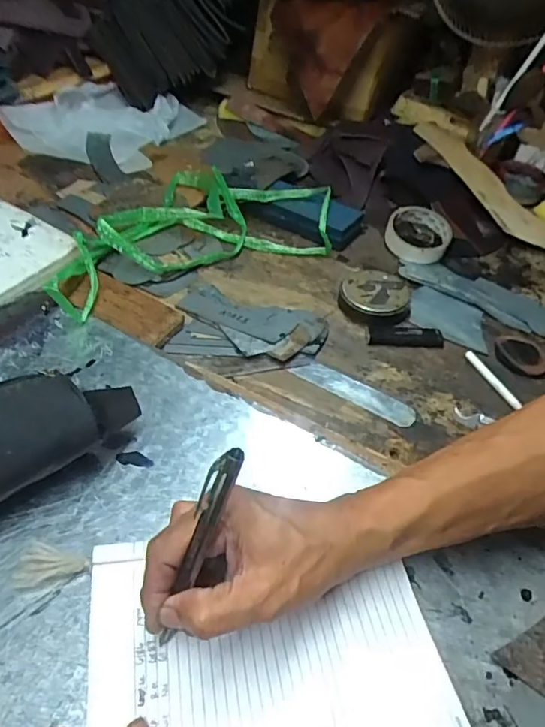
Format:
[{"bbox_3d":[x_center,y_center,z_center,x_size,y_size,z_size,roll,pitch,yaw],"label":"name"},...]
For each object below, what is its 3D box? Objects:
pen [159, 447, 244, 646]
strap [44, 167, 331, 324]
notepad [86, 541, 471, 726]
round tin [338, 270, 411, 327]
[{"bbox_3d":[-0.041,0.101,0.282,0.013,0.134,0.012,30,24,23],"label":"pen"},{"bbox_3d":[-0.105,-0.179,0.637,0.393,0.043,0.227,-25,55,-29],"label":"strap"},{"bbox_3d":[-0.004,0.167,0.299,0.197,0.016,0.139,-2,44,-8],"label":"notepad"},{"bbox_3d":[0.113,-0.070,0.581,0.076,0.029,0.077,3,44,-3],"label":"round tin"}]

